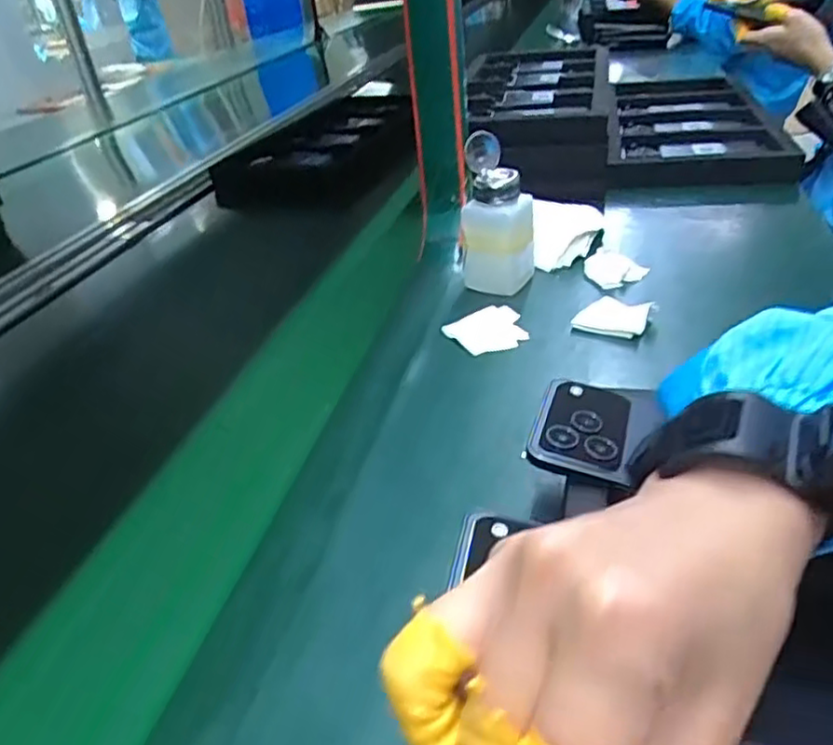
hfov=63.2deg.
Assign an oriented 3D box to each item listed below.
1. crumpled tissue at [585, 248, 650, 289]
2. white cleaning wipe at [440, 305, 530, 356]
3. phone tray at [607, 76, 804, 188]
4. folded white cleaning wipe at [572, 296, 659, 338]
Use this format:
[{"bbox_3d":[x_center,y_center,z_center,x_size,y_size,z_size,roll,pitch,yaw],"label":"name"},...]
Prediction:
[{"bbox_3d":[0.178,-0.097,0.619,0.055,0.019,0.039,18,39,33],"label":"crumpled tissue"},{"bbox_3d":[0.061,-0.036,0.560,0.064,0.007,0.054,-21,35,-22],"label":"white cleaning wipe"},{"bbox_3d":[0.392,-0.372,0.997,0.231,0.035,0.510,4,34,15],"label":"phone tray"},{"bbox_3d":[0.159,-0.046,0.549,0.048,0.018,0.053,-28,39,-31],"label":"folded white cleaning wipe"}]

